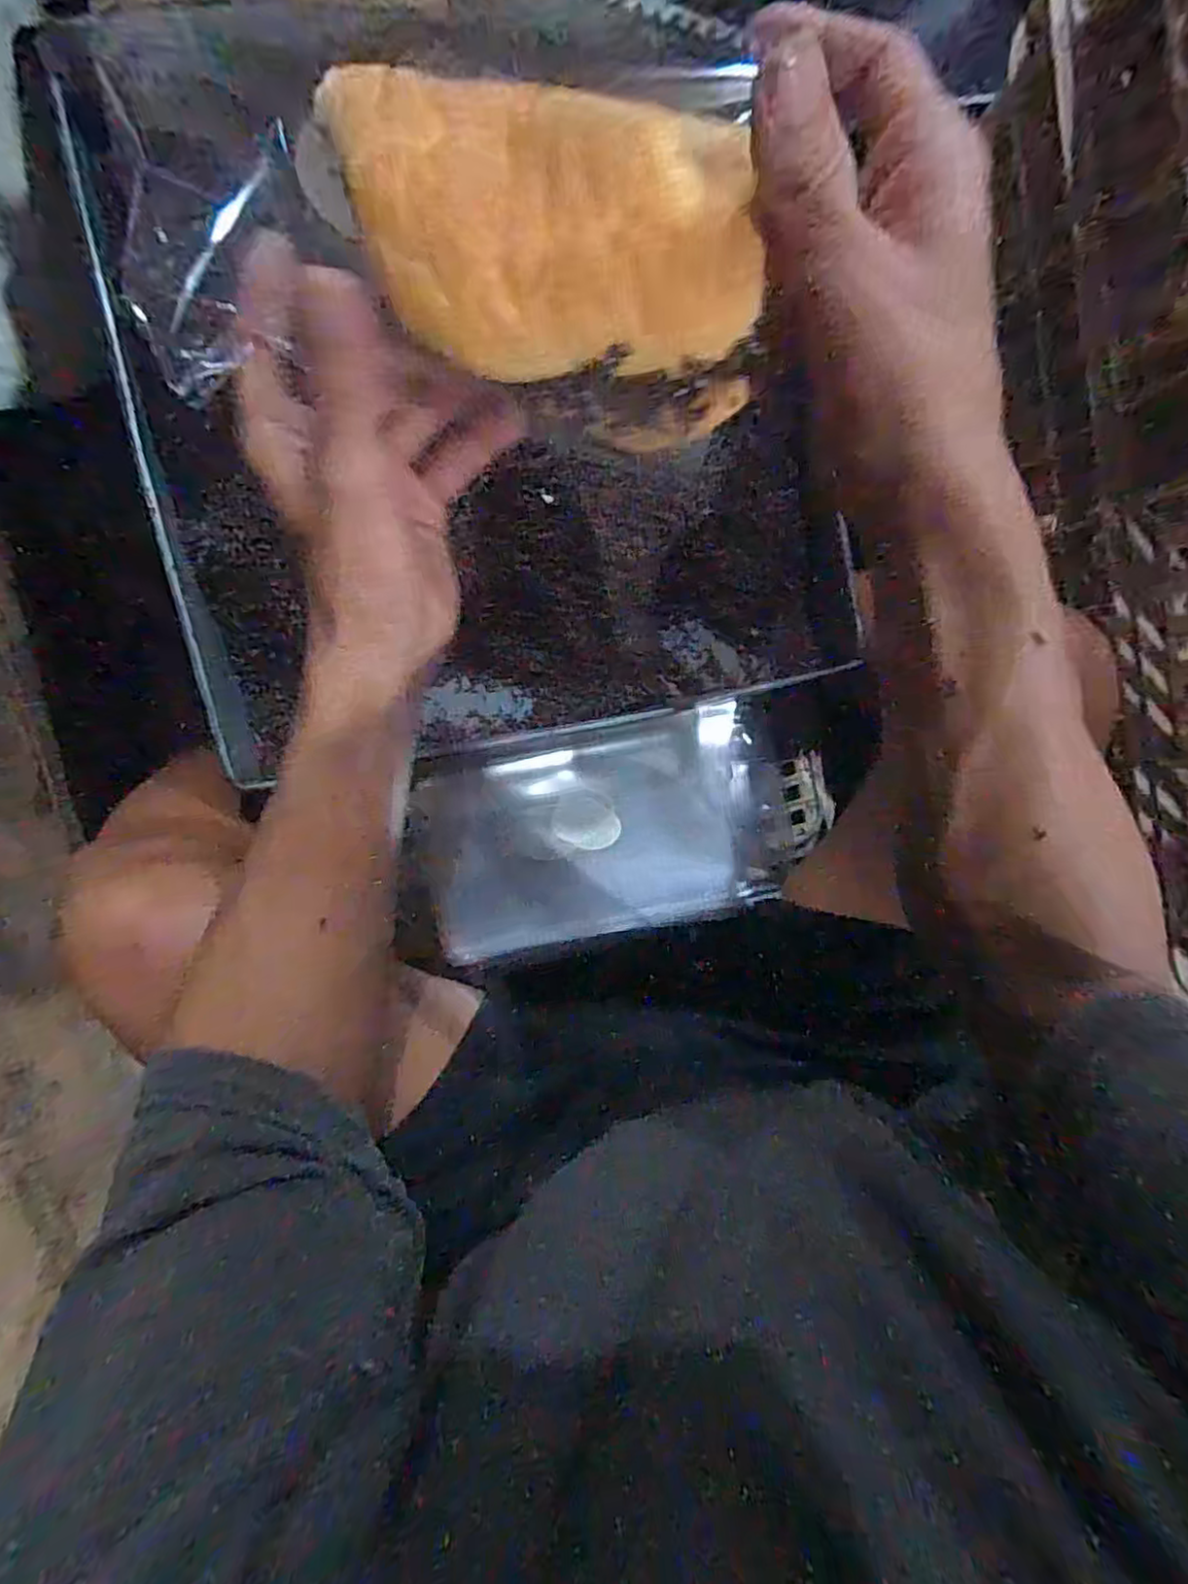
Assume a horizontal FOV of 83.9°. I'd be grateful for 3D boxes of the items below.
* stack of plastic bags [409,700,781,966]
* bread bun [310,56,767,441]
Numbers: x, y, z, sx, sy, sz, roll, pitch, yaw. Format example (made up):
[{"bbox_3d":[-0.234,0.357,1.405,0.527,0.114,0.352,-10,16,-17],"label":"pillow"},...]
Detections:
[{"bbox_3d":[0.005,0.026,0.459,0.237,0.037,0.135,-12,96,-7],"label":"stack of plastic bags"},{"bbox_3d":[-0.011,-0.159,0.199,0.127,0.041,0.070,11,93,-9],"label":"bread bun"}]

